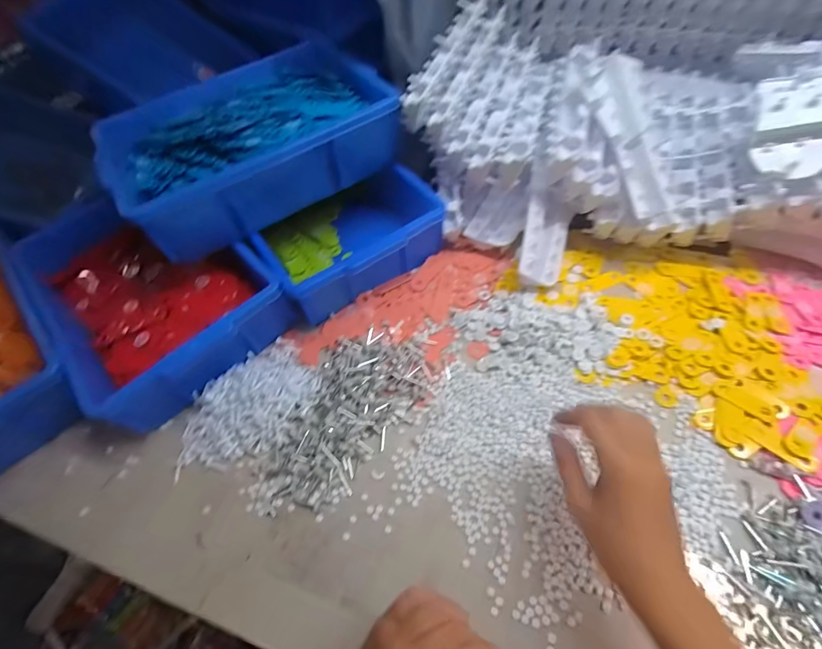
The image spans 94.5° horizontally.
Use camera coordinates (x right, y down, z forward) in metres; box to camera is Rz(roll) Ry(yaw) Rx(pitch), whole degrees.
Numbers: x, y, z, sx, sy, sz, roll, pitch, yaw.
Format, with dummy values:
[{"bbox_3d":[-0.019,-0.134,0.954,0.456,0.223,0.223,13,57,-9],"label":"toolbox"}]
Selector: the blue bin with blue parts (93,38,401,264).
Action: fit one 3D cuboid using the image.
[{"bbox_3d":[-0.223,-0.262,0.547,0.367,0.090,0.254,-34,62,-15],"label":"blue bin with blue parts"}]

